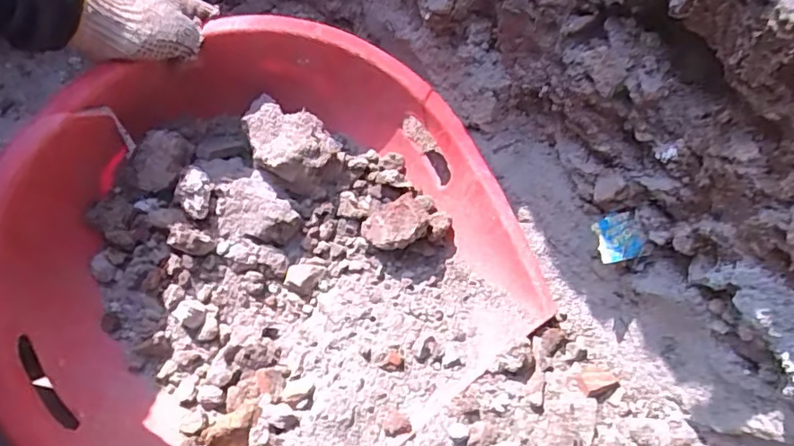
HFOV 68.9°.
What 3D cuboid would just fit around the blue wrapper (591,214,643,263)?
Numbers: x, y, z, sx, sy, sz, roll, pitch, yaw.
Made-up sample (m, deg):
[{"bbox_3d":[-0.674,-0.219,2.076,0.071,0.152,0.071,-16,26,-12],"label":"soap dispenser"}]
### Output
[{"bbox_3d":[0.178,0.012,0.473,0.033,0.014,0.037,-11,56,-4],"label":"blue wrapper"}]

